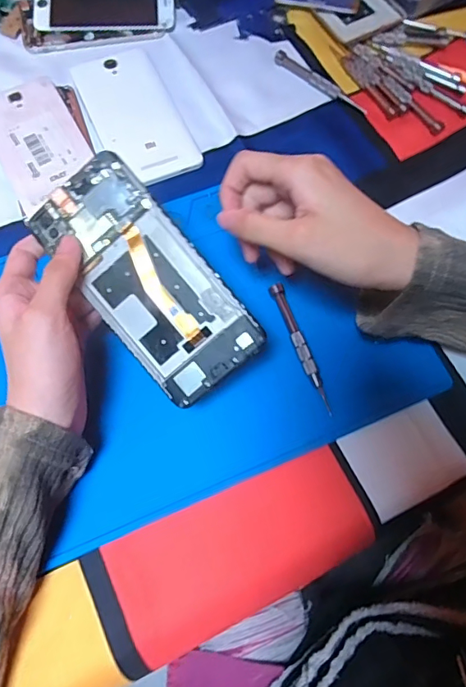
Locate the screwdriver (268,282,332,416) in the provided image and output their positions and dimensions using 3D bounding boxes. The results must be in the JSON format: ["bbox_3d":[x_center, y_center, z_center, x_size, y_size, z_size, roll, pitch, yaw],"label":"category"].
[{"bbox_3d":[0.050,0.001,0.344,0.010,0.007,0.102,-19,71,-8],"label":"screwdriver"}]

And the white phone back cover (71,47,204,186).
[{"bbox_3d":[-0.087,-0.205,0.417,0.073,0.005,0.148,-23,72,-10],"label":"white phone back cover"}]

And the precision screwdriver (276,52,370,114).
[{"bbox_3d":[0.081,-0.246,0.442,0.104,0.004,0.015,41,73,13],"label":"precision screwdriver"}]

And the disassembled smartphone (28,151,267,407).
[{"bbox_3d":[-0.052,-0.038,0.283,0.068,0.006,0.148,-40,90,8],"label":"disassembled smartphone"}]

